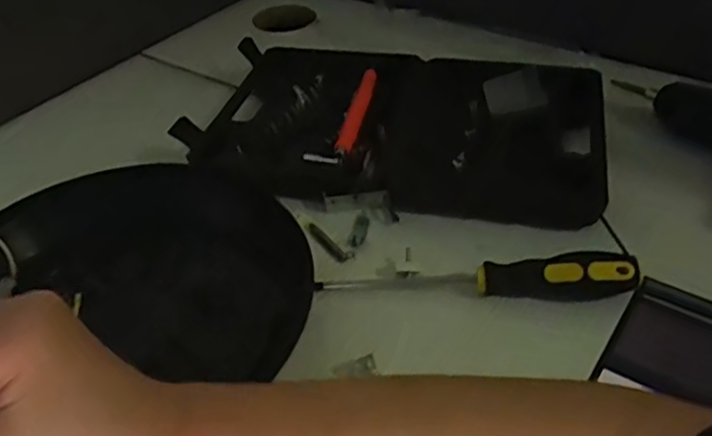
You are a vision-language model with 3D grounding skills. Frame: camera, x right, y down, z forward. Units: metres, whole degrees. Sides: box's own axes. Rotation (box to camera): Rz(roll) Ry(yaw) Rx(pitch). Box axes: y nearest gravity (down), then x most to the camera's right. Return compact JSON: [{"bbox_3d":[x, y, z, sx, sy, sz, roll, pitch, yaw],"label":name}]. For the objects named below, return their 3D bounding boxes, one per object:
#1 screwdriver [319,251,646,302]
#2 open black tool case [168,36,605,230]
[{"bbox_3d":[0.081,0.038,0.441,0.205,0.034,0.024,3,41,8],"label":"screwdriver"},{"bbox_3d":[0.036,-0.084,0.579,0.348,0.034,0.224,9,42,15],"label":"open black tool case"}]

